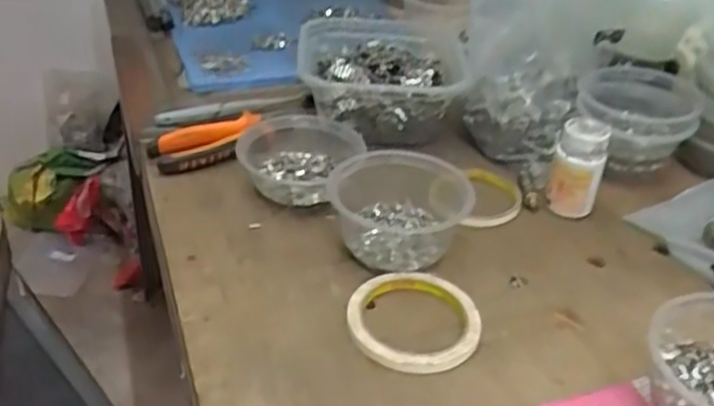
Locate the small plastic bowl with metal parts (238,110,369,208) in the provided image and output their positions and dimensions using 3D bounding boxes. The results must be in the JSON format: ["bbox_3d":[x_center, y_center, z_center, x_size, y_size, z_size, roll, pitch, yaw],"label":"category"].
[{"bbox_3d":[-0.053,-0.042,0.694,0.113,0.049,0.127,6,35,3],"label":"small plastic bowl with metal parts"}]

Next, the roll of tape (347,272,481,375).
[{"bbox_3d":[0.043,0.086,0.554,0.097,0.009,0.097,3,35,-2],"label":"roll of tape"}]

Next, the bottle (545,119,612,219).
[{"bbox_3d":[0.202,-0.031,0.673,0.042,0.086,0.033,15,36,15],"label":"bottle"}]

